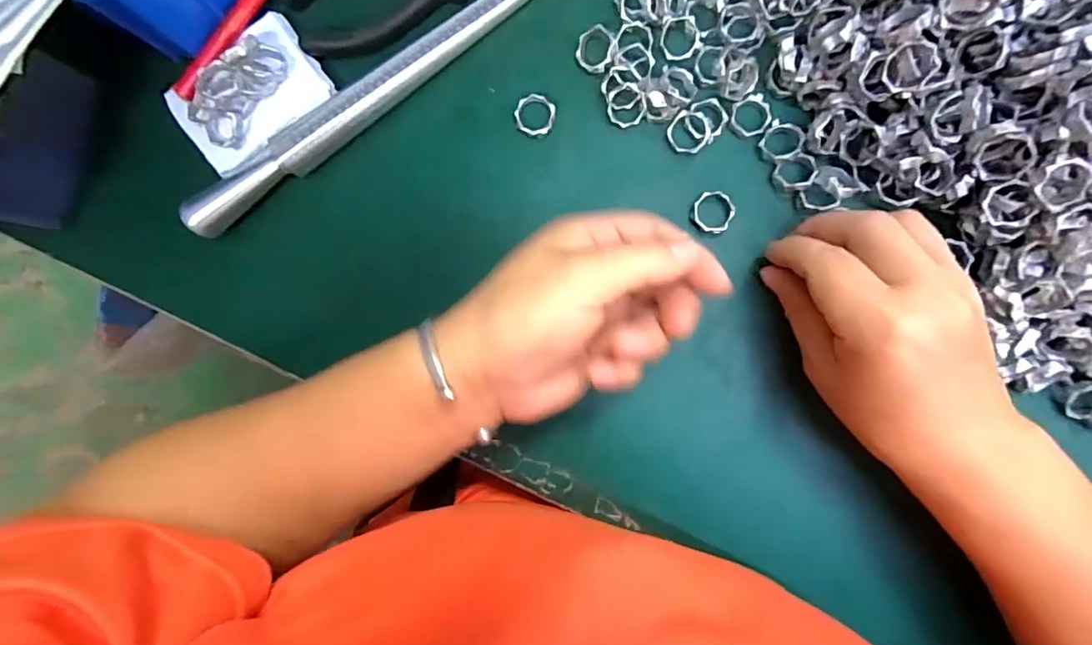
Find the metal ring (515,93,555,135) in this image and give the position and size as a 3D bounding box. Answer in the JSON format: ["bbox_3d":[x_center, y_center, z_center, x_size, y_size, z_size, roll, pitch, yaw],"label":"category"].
[{"bbox_3d":[-0.006,-0.112,0.270,0.021,0.004,0.020,0,89,4],"label":"metal ring"}]

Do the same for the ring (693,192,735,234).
[{"bbox_3d":[0.089,-0.059,0.265,0.020,0.004,0.022,0,89,4],"label":"ring"}]

